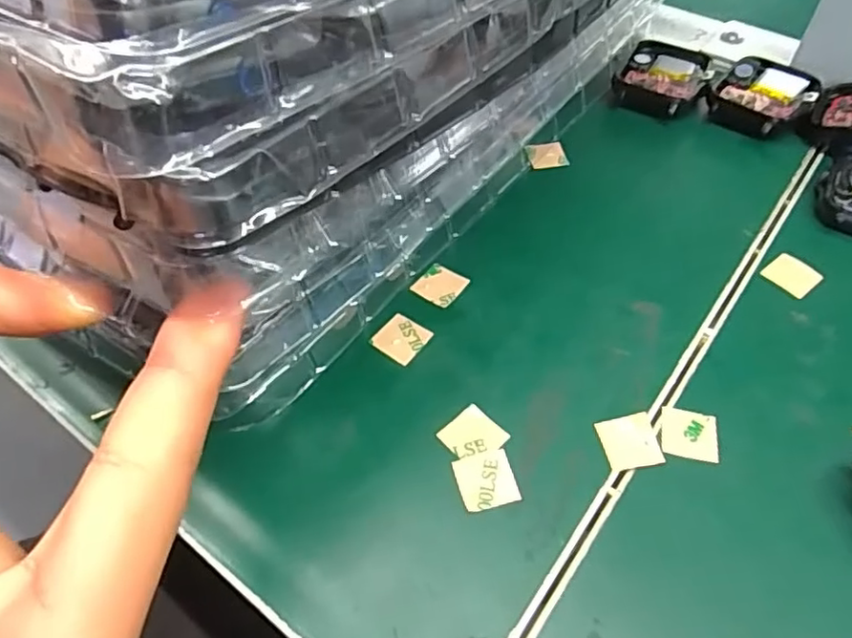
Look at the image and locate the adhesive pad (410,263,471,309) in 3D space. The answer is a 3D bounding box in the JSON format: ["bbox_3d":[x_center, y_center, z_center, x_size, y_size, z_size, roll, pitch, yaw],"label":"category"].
[{"bbox_3d":[0.005,-0.012,0.215,0.016,0.004,0.015,32,58,23],"label":"adhesive pad"}]

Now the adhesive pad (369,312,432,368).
[{"bbox_3d":[-0.008,0.006,0.202,0.015,0.004,0.015,32,62,22],"label":"adhesive pad"}]

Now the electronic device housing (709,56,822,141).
[{"bbox_3d":[0.147,-0.098,0.272,0.038,0.012,0.047,30,57,22],"label":"electronic device housing"}]

